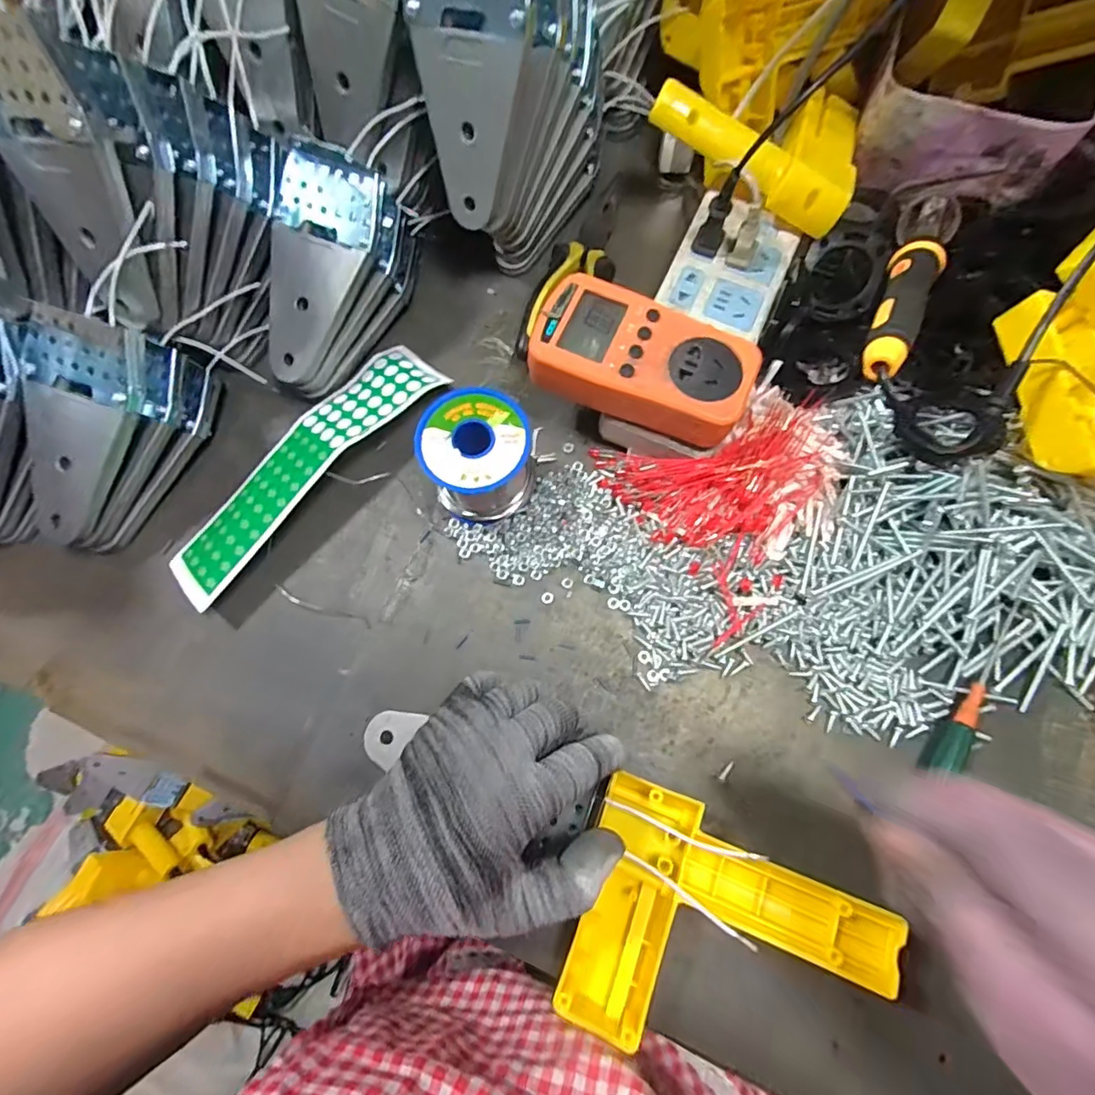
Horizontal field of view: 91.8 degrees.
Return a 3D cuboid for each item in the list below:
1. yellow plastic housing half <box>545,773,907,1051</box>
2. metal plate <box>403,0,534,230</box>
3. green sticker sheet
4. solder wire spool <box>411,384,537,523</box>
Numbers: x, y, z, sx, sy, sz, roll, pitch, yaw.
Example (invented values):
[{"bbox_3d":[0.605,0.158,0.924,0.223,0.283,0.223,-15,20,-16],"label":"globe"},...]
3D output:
[{"bbox_3d":[0.085,0.193,0.259,0.143,0.030,0.112,13,77,25],"label":"yellow plastic housing half"},{"bbox_3d":[-0.045,-0.258,0.296,0.066,0.135,0.013,13,48,5],"label":"metal plate"},{"bbox_3d":[-0.163,-0.058,0.359,0.058,0.018,0.216,34,77,30],"label":"green sticker sheet"},{"bbox_3d":[-0.042,-0.056,0.333,0.064,0.058,0.067,0,74,1],"label":"solder wire spool"}]

